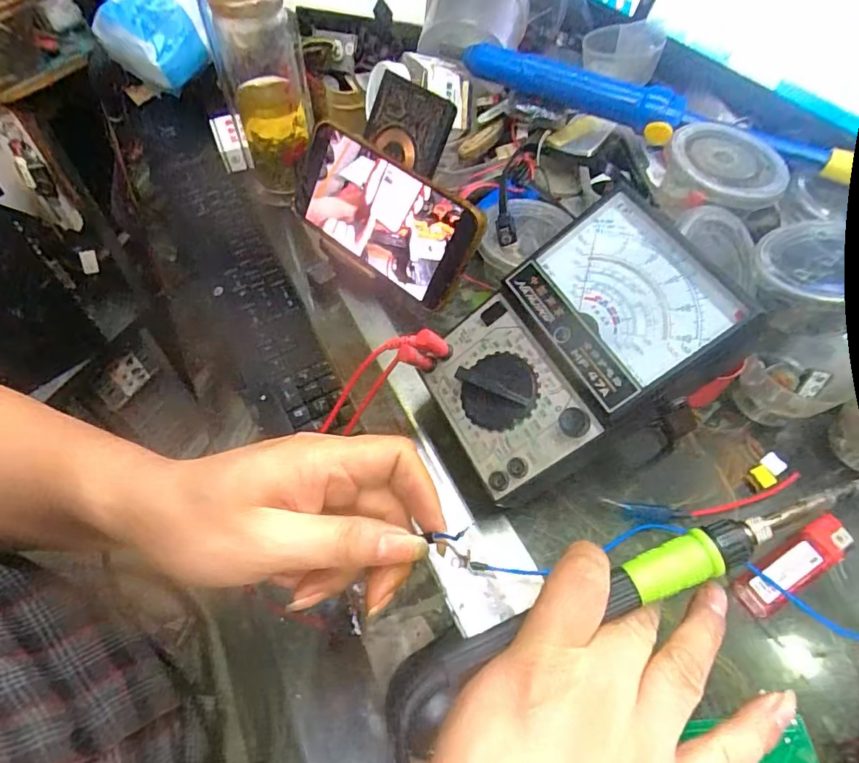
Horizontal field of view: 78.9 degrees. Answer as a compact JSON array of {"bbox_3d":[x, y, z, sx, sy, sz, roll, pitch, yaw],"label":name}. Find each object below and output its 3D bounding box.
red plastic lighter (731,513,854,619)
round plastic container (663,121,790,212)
[{"bbox_3d":[0.209,0.105,0.299,0.080,0.011,0.022,-26,61,-17],"label":"red plastic lighter"},{"bbox_3d":[0.197,-0.138,0.358,0.070,0.043,0.069,2,69,1],"label":"round plastic container"}]

